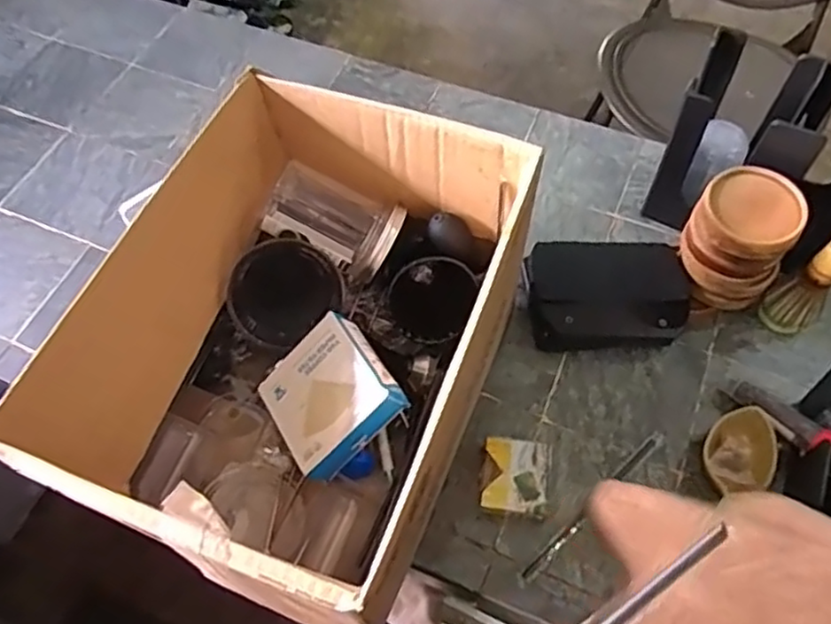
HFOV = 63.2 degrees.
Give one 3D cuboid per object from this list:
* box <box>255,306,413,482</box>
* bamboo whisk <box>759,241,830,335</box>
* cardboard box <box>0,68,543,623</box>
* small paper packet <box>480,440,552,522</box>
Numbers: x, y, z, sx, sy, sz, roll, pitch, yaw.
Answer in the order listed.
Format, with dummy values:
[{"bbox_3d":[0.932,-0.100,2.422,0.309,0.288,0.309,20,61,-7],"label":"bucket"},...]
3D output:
[{"bbox_3d":[-0.077,0.078,0.625,0.115,0.035,0.120,-48,56,13],"label":"box"},{"bbox_3d":[0.418,-0.022,0.720,0.047,0.136,0.050,-1,59,1],"label":"bamboo whisk"},{"bbox_3d":[-0.091,0.041,0.625,0.291,0.251,0.396,18,62,12],"label":"cardboard box"},{"bbox_3d":[0.101,0.165,0.672,0.066,0.030,0.070,6,60,5],"label":"small paper packet"}]

